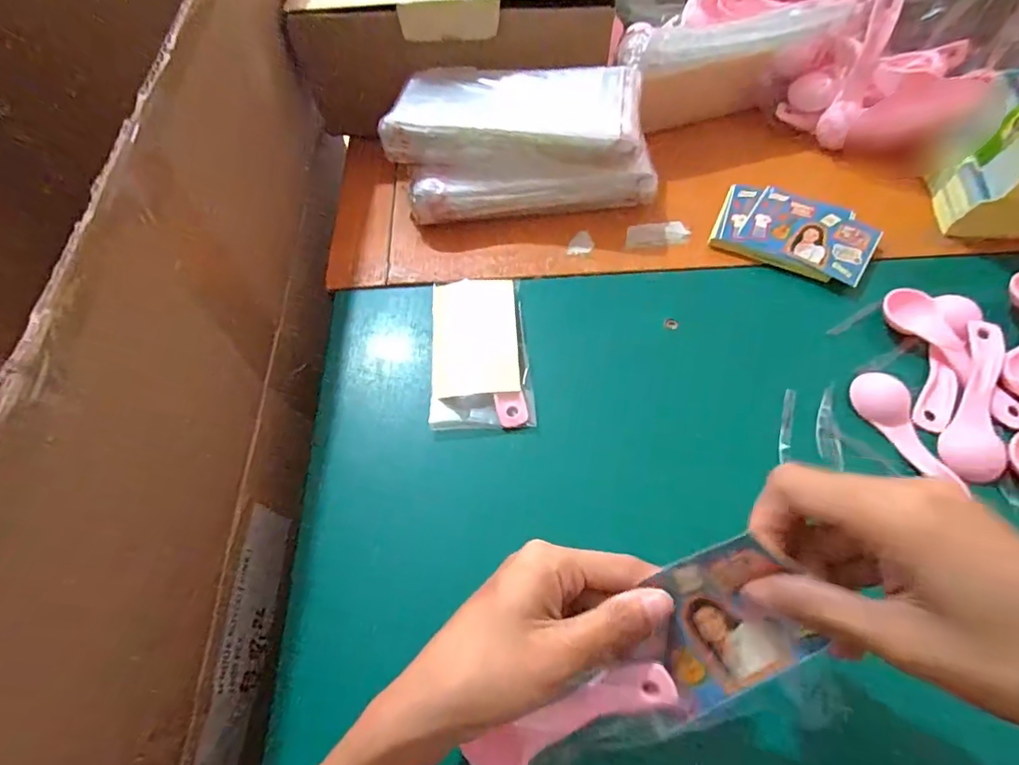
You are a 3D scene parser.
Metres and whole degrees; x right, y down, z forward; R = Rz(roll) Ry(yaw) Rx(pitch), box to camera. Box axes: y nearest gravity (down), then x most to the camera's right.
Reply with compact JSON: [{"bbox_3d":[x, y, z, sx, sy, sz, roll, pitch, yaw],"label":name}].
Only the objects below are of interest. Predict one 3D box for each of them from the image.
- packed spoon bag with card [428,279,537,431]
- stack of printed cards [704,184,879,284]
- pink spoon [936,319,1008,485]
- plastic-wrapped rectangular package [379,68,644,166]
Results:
[{"bbox_3d":[-0.021,-0.025,0.372,0.067,0.014,0.120,-4,61,1],"label":"packed spoon bag with card"},{"bbox_3d":[0.224,-0.119,0.409,0.112,0.015,0.070,23,65,15],"label":"stack of printed cards"},{"bbox_3d":[0.307,0.012,0.334,0.033,0.014,0.115,23,65,15],"label":"pink spoon"},{"bbox_3d":[0.004,-0.205,0.399,0.187,0.030,0.084,9,63,6],"label":"plastic-wrapped rectangular package"}]

